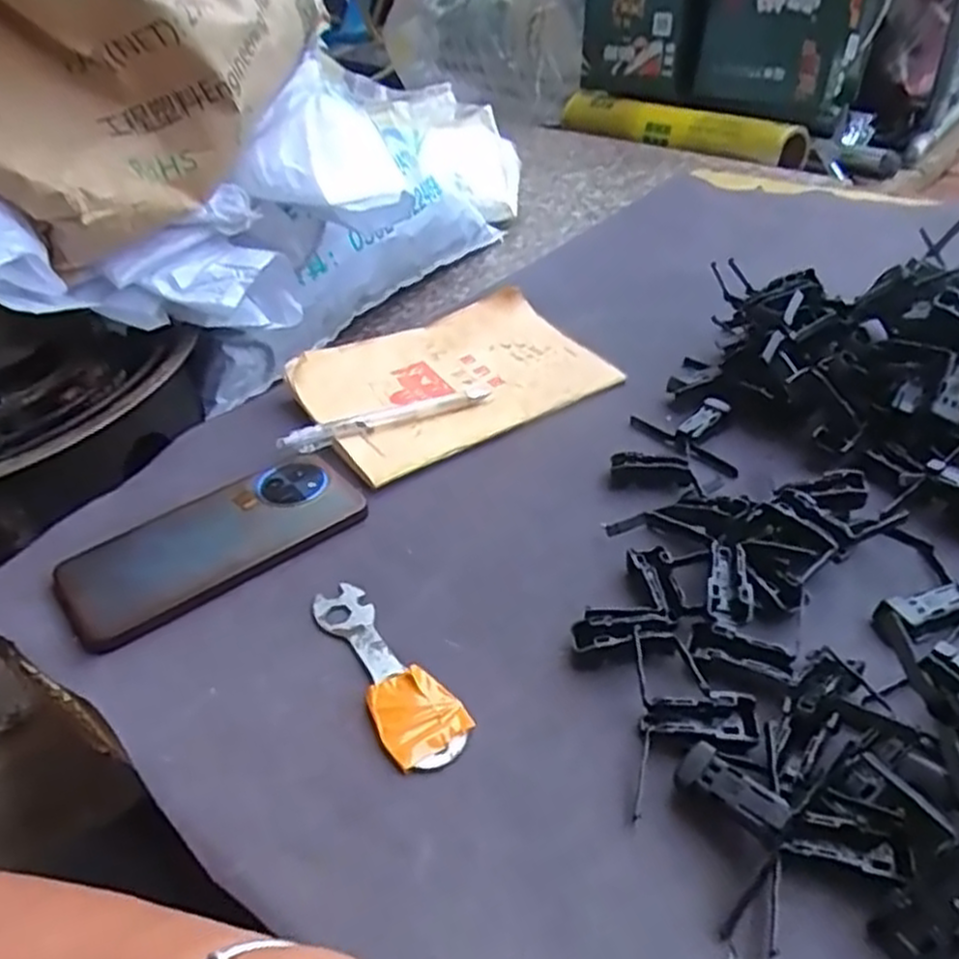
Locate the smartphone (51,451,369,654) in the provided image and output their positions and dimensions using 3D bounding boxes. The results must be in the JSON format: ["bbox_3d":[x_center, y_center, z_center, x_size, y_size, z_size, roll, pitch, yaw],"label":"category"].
[{"bbox_3d":[-0.154,0.032,0.452,0.170,0.009,0.080,-29,44,-28],"label":"smartphone"}]

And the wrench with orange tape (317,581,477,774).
[{"bbox_3d":[-0.047,0.091,0.377,0.037,0.005,0.120,-24,41,-23],"label":"wrench with orange tape"}]

